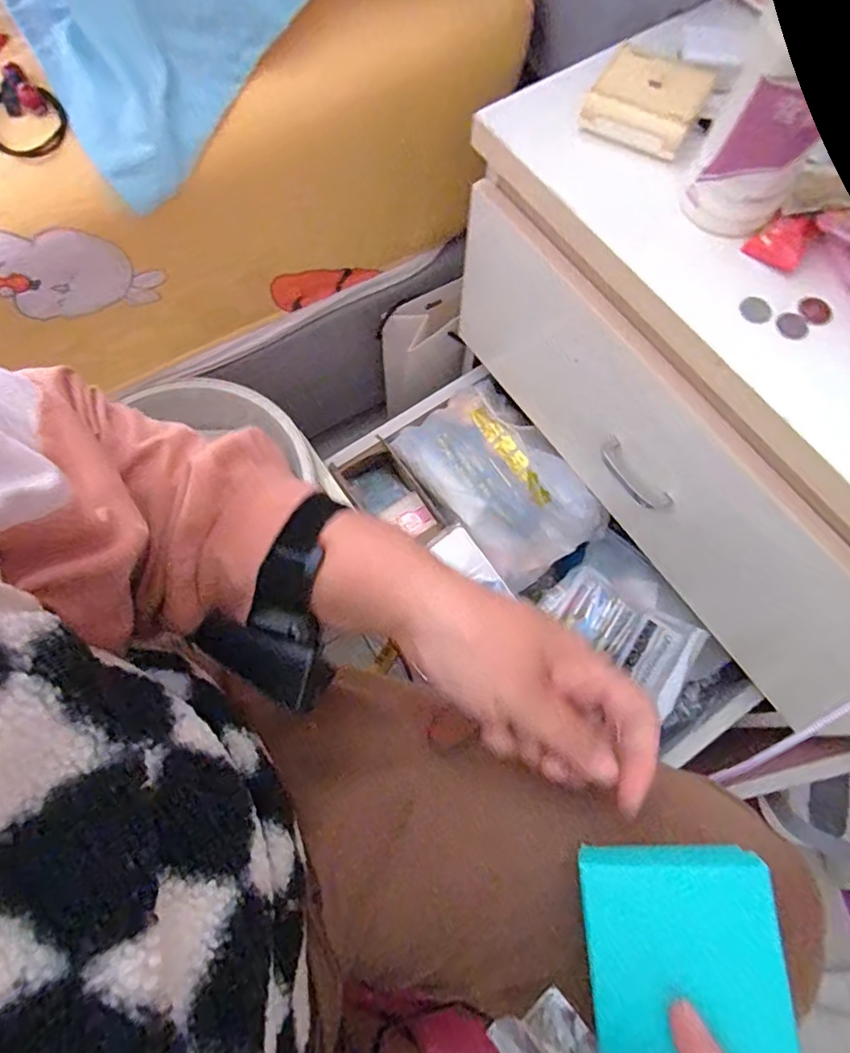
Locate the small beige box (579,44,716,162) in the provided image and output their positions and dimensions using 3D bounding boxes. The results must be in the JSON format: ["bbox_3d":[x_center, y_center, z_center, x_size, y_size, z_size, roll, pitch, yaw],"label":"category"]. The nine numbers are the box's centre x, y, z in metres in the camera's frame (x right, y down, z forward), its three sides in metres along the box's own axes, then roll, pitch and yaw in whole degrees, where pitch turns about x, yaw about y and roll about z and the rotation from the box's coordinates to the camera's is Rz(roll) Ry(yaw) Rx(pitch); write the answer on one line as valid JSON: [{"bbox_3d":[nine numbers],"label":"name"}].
[{"bbox_3d":[0.148,-0.285,0.390,0.068,0.024,0.063,28,72,10],"label":"small beige box"}]

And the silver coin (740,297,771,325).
[{"bbox_3d":[0.201,-0.131,0.349,0.018,0.004,0.018,0,76,1],"label":"silver coin"}]

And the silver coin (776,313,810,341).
[{"bbox_3d":[0.221,-0.121,0.346,0.018,0.004,0.018,0,69,0],"label":"silver coin"}]

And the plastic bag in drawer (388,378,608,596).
[{"bbox_3d":[0.077,-0.051,0.596,0.135,0.075,0.205,-36,74,-13],"label":"plastic bag in drawer"}]

